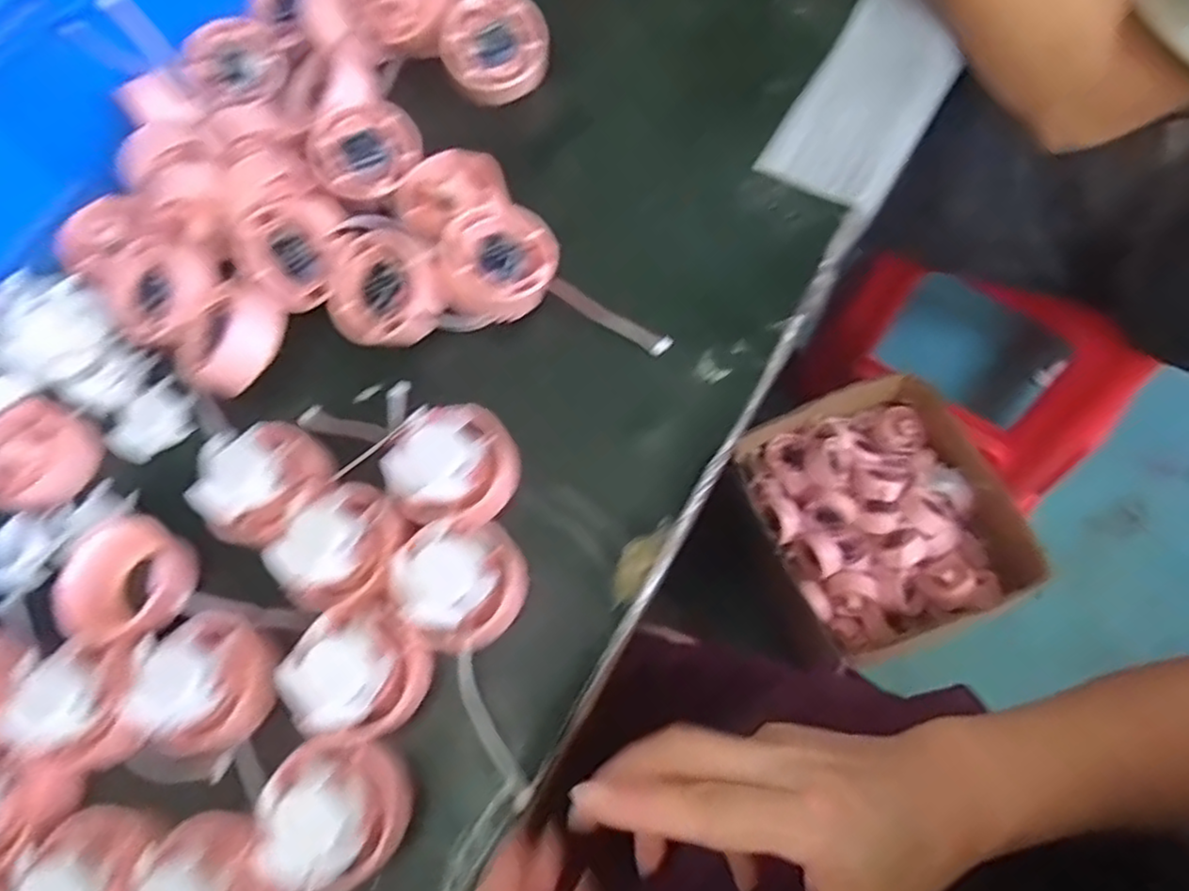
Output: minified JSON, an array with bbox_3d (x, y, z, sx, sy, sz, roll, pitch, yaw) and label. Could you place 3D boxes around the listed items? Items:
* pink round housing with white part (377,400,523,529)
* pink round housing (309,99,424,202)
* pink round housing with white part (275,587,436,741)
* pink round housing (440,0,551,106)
[{"bbox_3d":[-0.064,0.010,0.331,0.053,0.038,0.058,-3,69,7],"label":"pink round housing with white part"},{"bbox_3d":[-0.132,-0.165,0.408,0.053,0.023,0.057,41,81,-8],"label":"pink round housing"},{"bbox_3d":[-0.099,0.093,0.295,0.053,0.024,0.052,-3,69,7],"label":"pink round housing with white part"},{"bbox_3d":[-0.058,-0.236,0.421,0.061,0.009,0.058,-1,111,-4],"label":"pink round housing"}]

